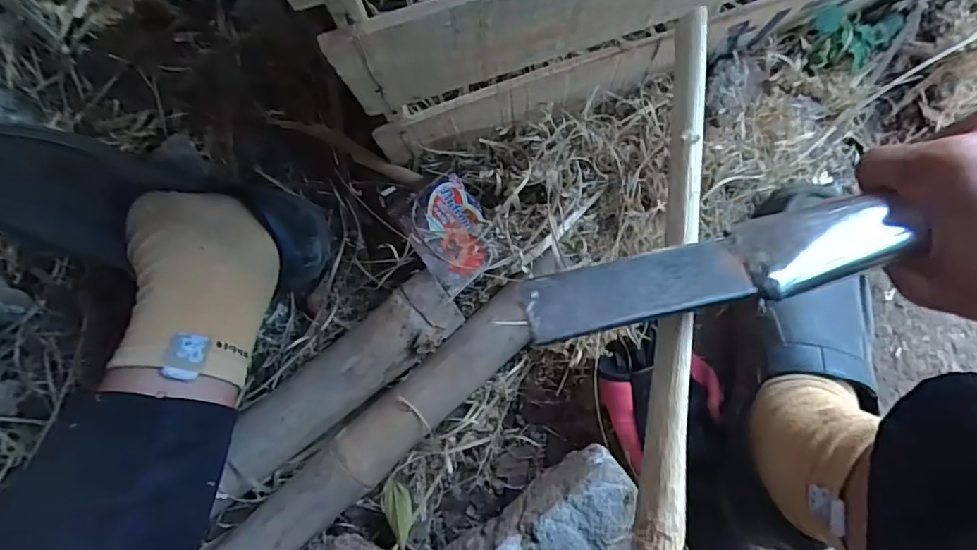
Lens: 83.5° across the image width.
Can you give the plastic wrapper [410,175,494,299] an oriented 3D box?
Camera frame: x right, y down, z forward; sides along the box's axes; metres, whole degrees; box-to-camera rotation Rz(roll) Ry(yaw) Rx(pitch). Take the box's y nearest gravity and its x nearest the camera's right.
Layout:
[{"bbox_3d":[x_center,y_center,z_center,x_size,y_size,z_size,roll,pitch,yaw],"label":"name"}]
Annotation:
[{"bbox_3d":[-0.030,-0.034,0.443,0.062,0.020,0.085,-33,81,0],"label":"plastic wrapper"}]

